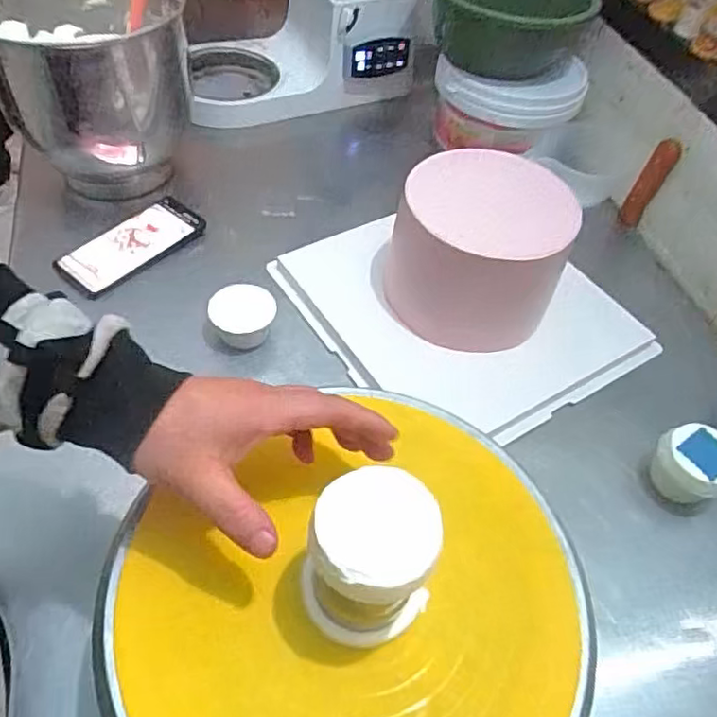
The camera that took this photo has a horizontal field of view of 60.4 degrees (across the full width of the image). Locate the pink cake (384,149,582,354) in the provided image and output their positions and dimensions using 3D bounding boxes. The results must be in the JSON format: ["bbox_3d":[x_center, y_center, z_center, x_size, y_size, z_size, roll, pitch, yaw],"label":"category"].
[{"bbox_3d":[0.121,-0.109,0.644,0.168,0.138,0.159,3,52,-4],"label":"pink cake"}]

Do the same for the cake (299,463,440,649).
[{"bbox_3d":[0.008,0.111,0.336,0.066,0.095,0.064,3,52,-4],"label":"cake"}]

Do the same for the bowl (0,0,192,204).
[{"bbox_3d":[-0.309,-0.312,0.734,0.203,0.231,0.218,3,52,-4],"label":"bowl"}]

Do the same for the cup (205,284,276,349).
[{"bbox_3d":[-0.122,-0.038,0.640,0.066,0.042,0.071,3,52,-4],"label":"cup"}]

